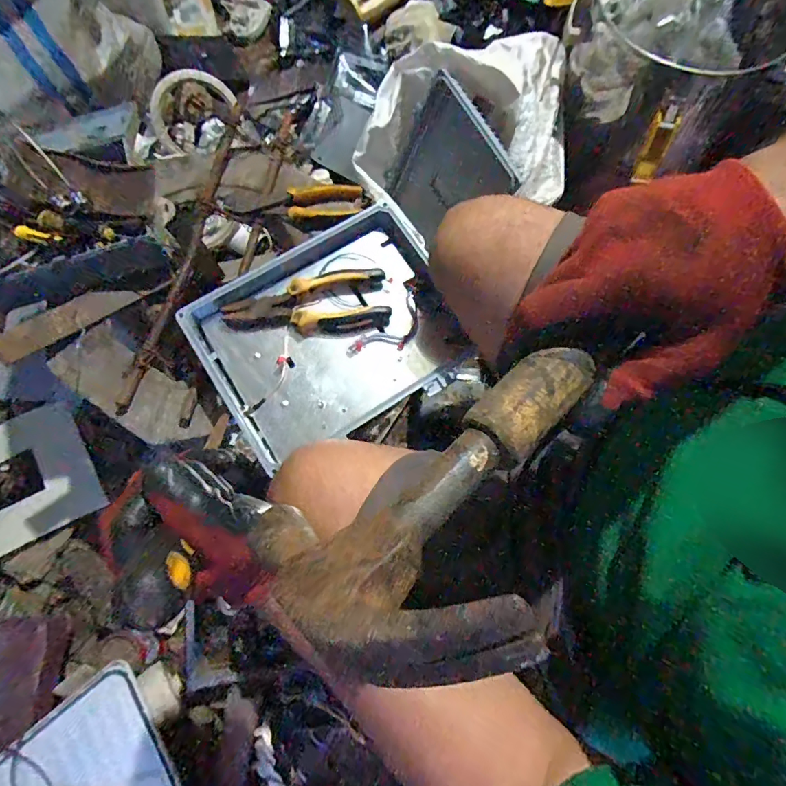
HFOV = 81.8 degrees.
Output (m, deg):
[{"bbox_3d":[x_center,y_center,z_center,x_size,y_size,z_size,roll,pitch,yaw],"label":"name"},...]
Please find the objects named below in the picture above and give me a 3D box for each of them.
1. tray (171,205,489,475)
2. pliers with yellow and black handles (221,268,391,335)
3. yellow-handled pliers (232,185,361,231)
[{"bbox_3d":[-0.068,-0.068,0.515,0.277,0.041,0.219,-31,75,-7],"label":"tray"},{"bbox_3d":[-0.097,-0.099,0.524,0.180,0.026,0.068,-8,73,0],"label":"pliers with yellow and black handles"},{"bbox_3d":[-0.119,-0.241,0.591,0.160,0.023,0.055,-10,73,-1],"label":"yellow-handled pliers"}]

